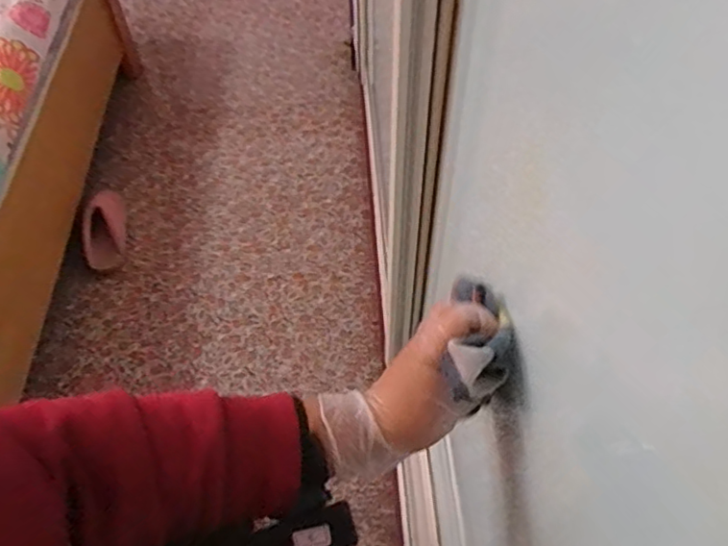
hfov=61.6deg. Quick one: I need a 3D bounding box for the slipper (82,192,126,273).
[{"bbox_3d":[-0.628,-0.109,1.478,0.092,0.073,0.247,-9,54,-6],"label":"slipper"}]

